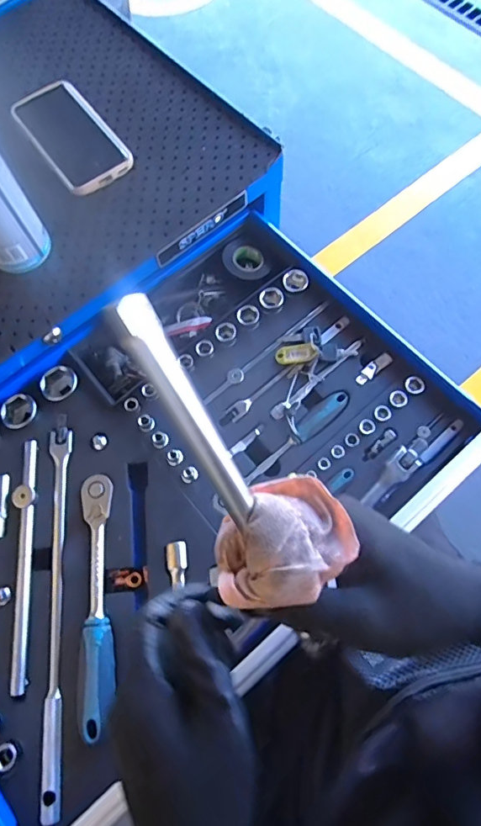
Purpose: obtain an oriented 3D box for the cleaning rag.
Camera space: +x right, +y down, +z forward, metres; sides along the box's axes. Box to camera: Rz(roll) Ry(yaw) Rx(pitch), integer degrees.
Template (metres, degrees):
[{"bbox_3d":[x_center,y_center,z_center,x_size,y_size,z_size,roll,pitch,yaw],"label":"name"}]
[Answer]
[{"bbox_3d":[0.020,0.069,0.264,0.073,0.049,0.060,-28,78,-9],"label":"cleaning rag"}]

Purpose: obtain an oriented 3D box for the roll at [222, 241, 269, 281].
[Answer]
[{"bbox_3d":[0.007,-0.194,0.610,0.058,0.019,0.054,-1,70,2],"label":"roll"}]

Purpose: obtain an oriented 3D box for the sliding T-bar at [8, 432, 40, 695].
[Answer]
[{"bbox_3d":[-0.222,0.148,0.499,0.022,0.030,0.245,-8,70,0],"label":"sliding T-bar"}]

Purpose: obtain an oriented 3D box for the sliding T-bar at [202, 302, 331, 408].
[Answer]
[{"bbox_3d":[0.032,-0.071,0.573,0.193,0.018,0.017,-38,73,-11],"label":"sliding T-bar"}]

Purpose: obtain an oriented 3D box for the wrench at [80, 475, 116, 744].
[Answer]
[{"bbox_3d":[-0.140,0.179,0.476,0.033,0.033,0.235,-7,70,0],"label":"wrench"}]

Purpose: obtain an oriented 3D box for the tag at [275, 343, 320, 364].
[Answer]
[{"bbox_3d":[0.065,-0.068,0.556,0.048,0.006,0.021,-7,75,11],"label":"tag"}]

